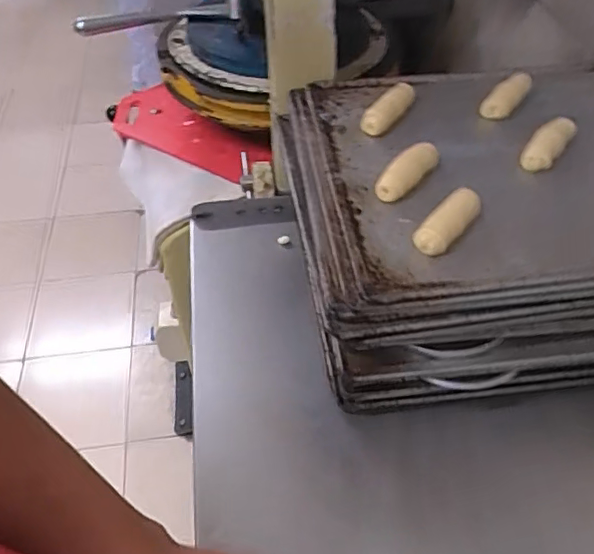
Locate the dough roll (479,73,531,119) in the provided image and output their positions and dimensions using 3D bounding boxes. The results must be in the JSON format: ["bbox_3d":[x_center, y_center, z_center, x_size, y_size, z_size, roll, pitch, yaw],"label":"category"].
[{"bbox_3d":[0.242,-0.209,0.644,0.027,0.021,0.098,31,55,26],"label":"dough roll"}]

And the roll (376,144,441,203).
[{"bbox_3d":[0.108,-0.104,0.551,0.027,0.020,0.092,32,54,25],"label":"roll"}]

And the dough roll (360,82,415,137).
[{"bbox_3d":[0.100,-0.187,0.622,0.029,0.020,0.093,24,52,20],"label":"dough roll"}]

